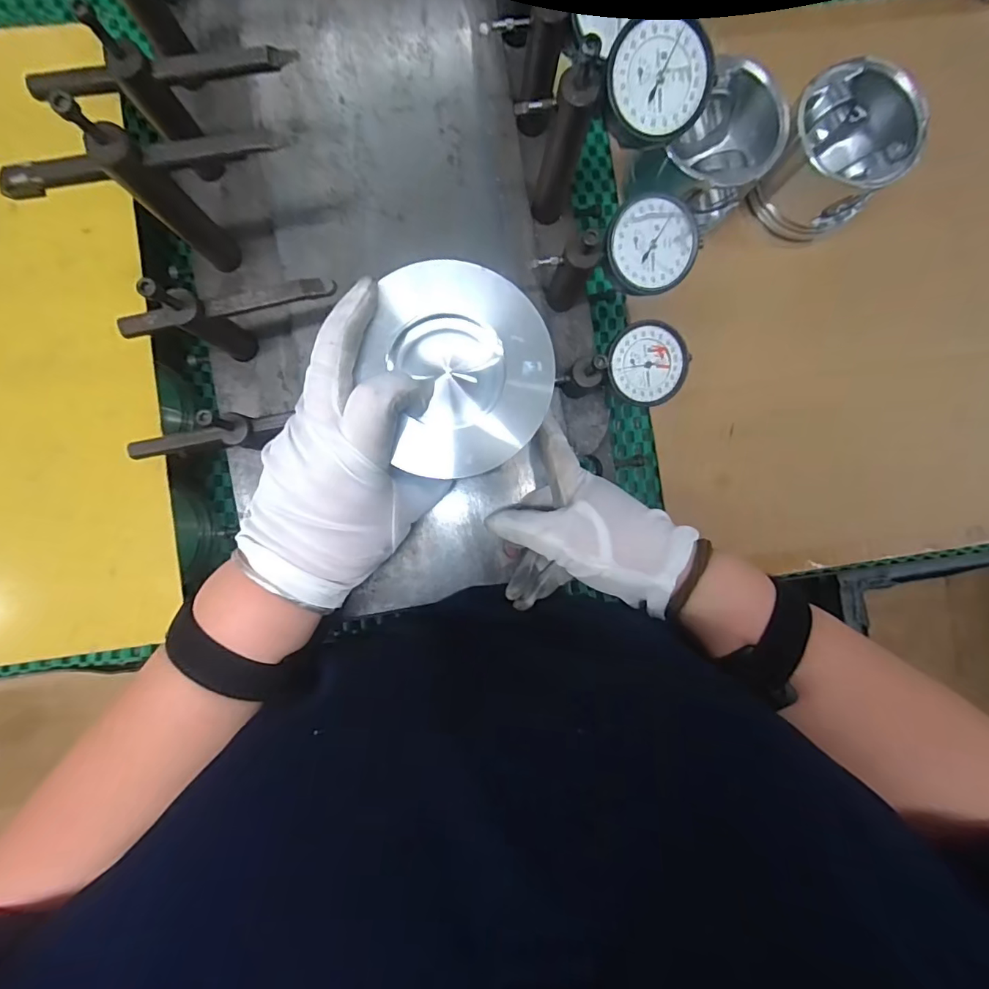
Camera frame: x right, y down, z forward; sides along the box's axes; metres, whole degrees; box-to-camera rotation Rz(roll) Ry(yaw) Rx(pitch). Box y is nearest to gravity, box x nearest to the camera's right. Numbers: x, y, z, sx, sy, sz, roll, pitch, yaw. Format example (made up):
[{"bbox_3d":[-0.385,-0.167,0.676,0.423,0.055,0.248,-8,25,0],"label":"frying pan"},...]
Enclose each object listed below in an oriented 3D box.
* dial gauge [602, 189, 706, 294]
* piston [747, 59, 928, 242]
[{"bbox_3d":[0.093,-0.149,0.292,0.055,0.019,0.055,-1,104,-5],"label":"dial gauge"},{"bbox_3d":[0.309,-0.314,0.458,0.104,0.117,0.104,0,89,-3],"label":"piston"}]

